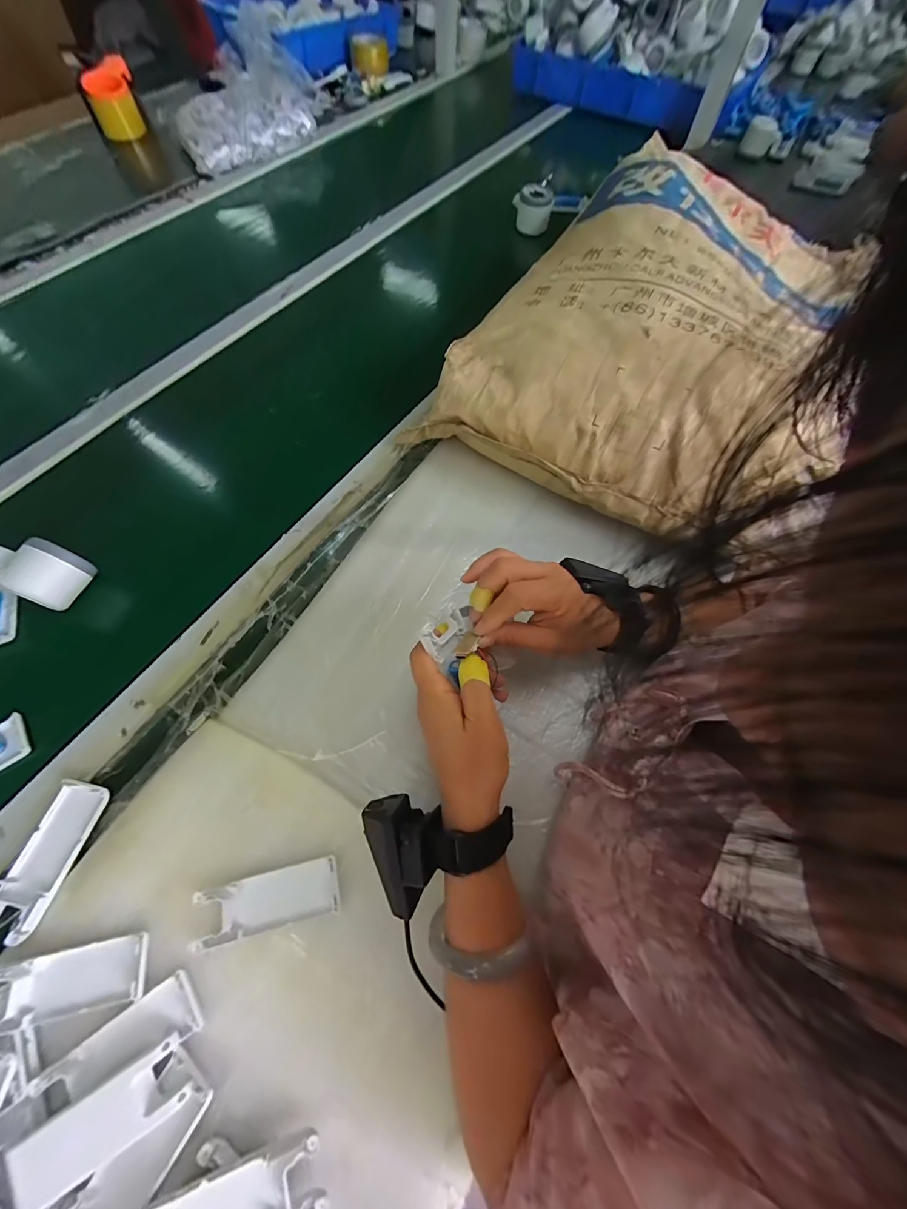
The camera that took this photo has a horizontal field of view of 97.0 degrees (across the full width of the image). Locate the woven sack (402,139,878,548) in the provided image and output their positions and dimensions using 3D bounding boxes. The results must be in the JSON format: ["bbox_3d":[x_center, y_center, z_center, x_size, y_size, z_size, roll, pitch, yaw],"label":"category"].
[{"bbox_3d":[0.295,-0.378,0.525,0.402,0.148,0.633,30,68,11],"label":"woven sack"}]

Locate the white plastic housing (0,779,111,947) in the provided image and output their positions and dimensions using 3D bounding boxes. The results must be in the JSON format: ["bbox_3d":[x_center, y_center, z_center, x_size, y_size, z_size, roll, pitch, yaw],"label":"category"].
[{"bbox_3d":[-0.316,0.194,0.312,0.044,0.012,0.102,15,66,6],"label":"white plastic housing"}]

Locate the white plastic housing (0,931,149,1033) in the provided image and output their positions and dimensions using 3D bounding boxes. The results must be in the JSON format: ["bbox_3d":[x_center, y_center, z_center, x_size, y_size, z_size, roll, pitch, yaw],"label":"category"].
[{"bbox_3d":[-0.267,0.263,0.278,0.102,0.010,0.038,-10,66,-6],"label":"white plastic housing"}]

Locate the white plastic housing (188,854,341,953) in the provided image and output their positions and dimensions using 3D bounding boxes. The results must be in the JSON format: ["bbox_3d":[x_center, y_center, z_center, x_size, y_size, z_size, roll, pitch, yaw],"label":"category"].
[{"bbox_3d":[-0.137,0.221,0.299,0.101,0.008,0.038,-12,66,-7],"label":"white plastic housing"}]

